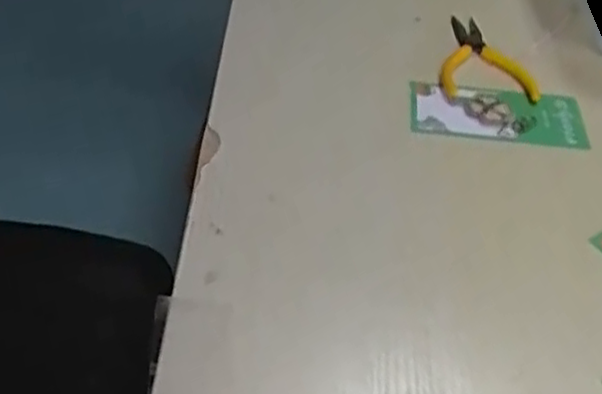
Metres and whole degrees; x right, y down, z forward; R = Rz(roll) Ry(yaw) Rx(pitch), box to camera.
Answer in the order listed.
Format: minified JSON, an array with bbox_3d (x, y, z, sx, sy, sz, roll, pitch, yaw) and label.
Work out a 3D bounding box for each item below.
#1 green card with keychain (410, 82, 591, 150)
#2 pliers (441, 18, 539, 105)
[{"bbox_3d":[0.149,-0.063,0.545,0.129,0.006,0.062,5,43,1],"label":"green card with keychain"},{"bbox_3d":[0.148,-0.118,0.594,0.073,0.011,0.120,3,43,-1],"label":"pliers"}]

